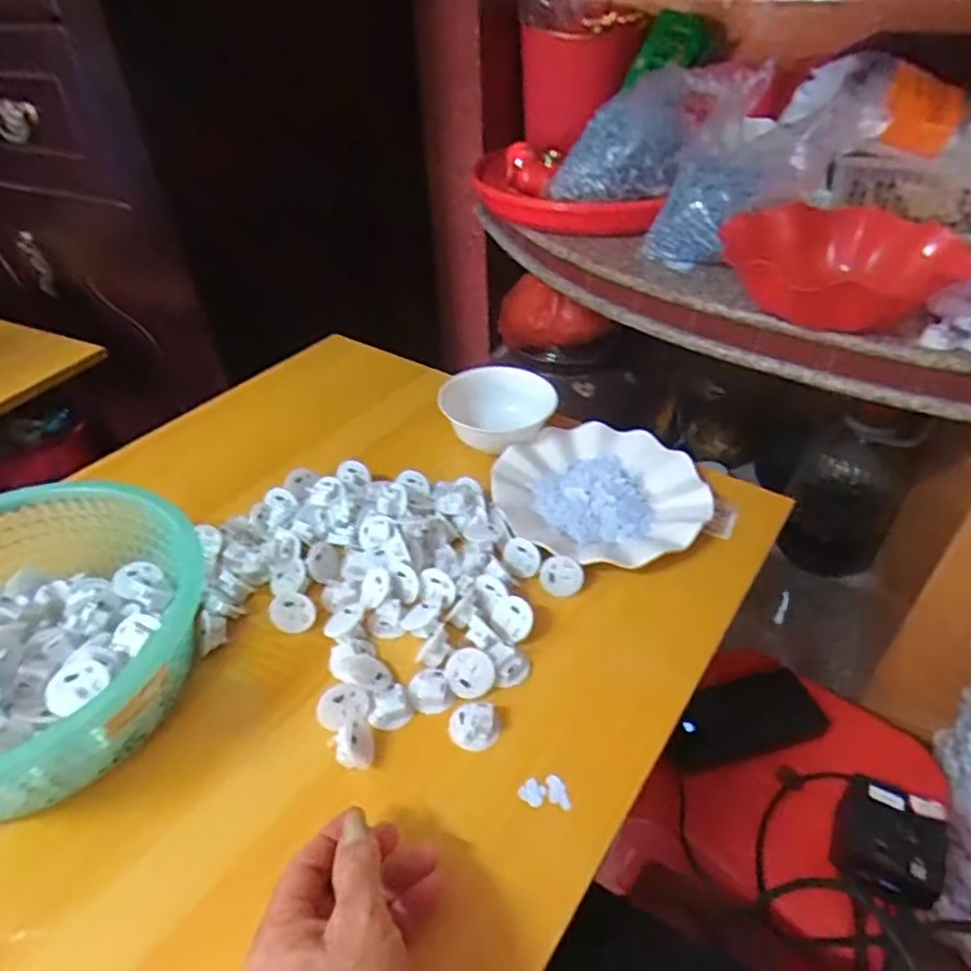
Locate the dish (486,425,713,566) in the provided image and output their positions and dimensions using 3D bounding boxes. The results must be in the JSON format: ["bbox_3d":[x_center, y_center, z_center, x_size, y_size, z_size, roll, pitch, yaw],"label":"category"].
[{"bbox_3d":[0.102,0.009,0.590,0.176,0.026,0.178,-1,41,1],"label":"dish"}]

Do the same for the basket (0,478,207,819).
[{"bbox_3d":[-0.307,0.097,0.418,0.209,0.080,0.227,-1,41,1],"label":"basket"}]

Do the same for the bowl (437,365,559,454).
[{"bbox_3d":[0.012,-0.075,0.669,0.114,0.039,0.115,-1,41,1],"label":"bowl"}]

